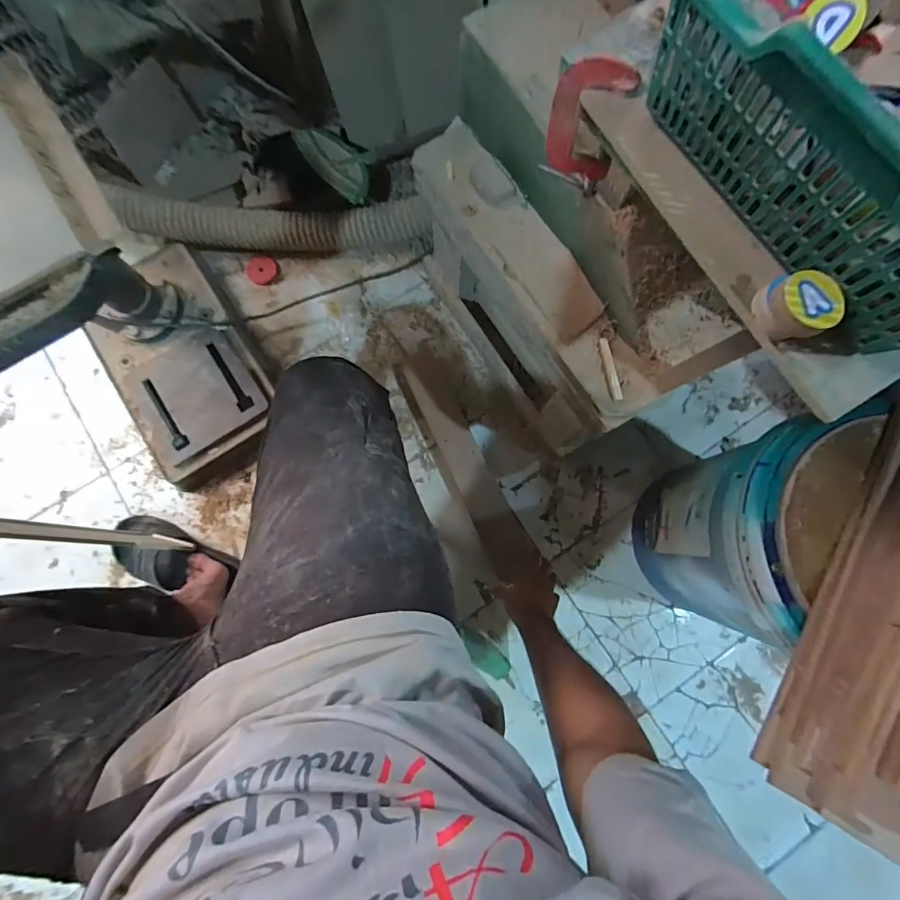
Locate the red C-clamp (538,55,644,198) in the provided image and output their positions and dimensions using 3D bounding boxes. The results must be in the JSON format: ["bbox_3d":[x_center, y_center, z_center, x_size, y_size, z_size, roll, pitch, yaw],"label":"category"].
[{"bbox_3d":[0.091,-0.217,0.299,0.049,0.082,0.015,8,80,1],"label":"red C-clamp"}]

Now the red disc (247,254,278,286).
[{"bbox_3d":[-0.386,-0.370,0.903,0.058,0.007,0.064,-30,82,-5],"label":"red disc"}]

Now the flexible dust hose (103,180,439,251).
[{"bbox_3d":[-0.319,-0.438,0.847,0.565,0.129,0.073,-4,80,-1],"label":"flexible dust hose"}]

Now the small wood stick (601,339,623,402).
[{"bbox_3d":[0.192,-0.097,0.521,0.012,0.007,0.075,-12,81,-2],"label":"small wood stick"}]

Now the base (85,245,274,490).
[{"bbox_3d":[-0.515,-0.173,0.846,0.242,0.059,0.440,-34,82,-6],"label":"base"}]

